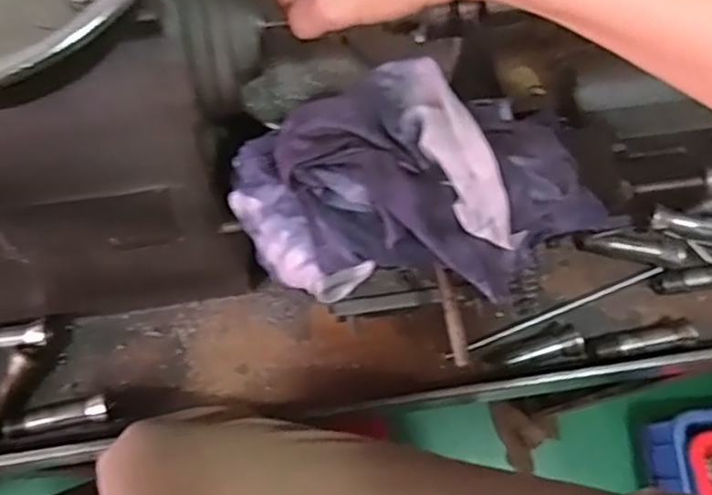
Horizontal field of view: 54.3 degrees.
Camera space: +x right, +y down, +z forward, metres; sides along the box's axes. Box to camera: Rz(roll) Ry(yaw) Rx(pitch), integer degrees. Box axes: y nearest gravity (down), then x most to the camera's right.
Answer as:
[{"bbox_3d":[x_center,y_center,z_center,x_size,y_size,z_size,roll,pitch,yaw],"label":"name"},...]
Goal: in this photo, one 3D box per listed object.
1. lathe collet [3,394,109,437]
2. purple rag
[{"bbox_3d":[-0.213,0.121,0.497,0.073,0.022,0.019,-10,73,-5],"label":"lathe collet"},{"bbox_3d":[0.030,-0.031,0.336,0.176,0.059,0.098,-1,73,-2],"label":"purple rag"}]

